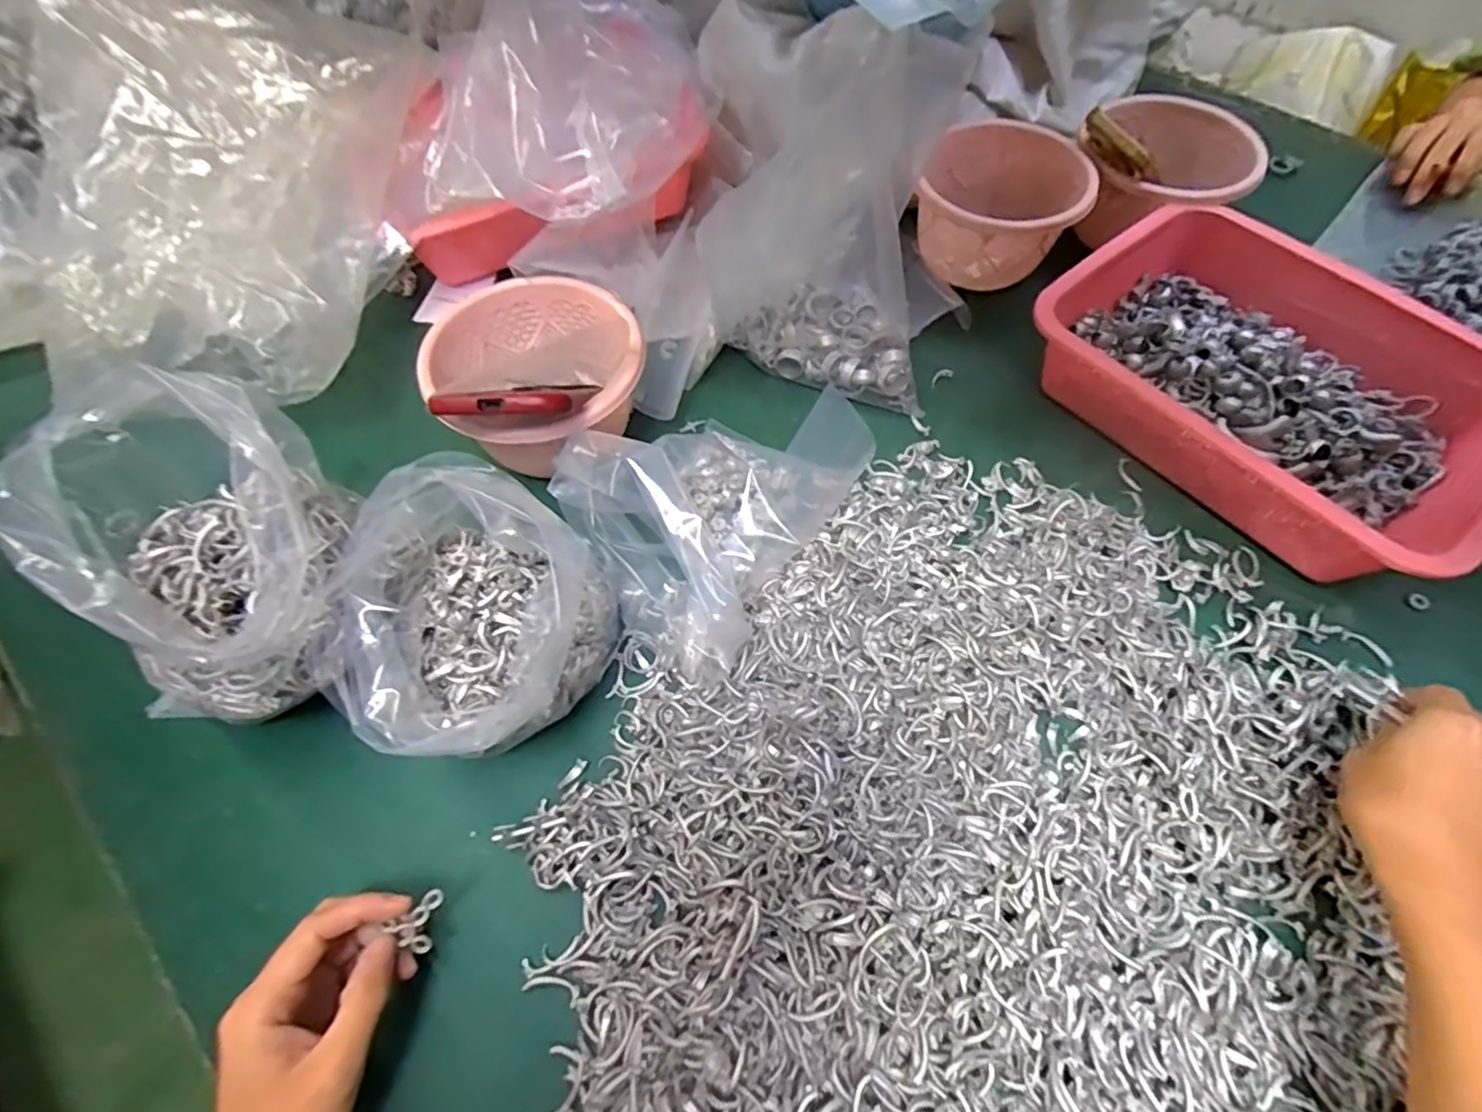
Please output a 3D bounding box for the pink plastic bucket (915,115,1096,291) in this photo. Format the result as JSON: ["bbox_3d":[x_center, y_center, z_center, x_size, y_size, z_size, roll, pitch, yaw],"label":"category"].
[{"bbox_3d":[0.224,-0.307,0.572,0.136,0.081,0.146,-1,60,1],"label":"pink plastic bucket"}]

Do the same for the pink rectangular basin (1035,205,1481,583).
[{"bbox_3d":[0.394,-0.128,0.485,0.213,0.077,0.299,-36,66,-18],"label":"pink rectangular basin"}]

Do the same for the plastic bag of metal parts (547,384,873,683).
[{"bbox_3d":[-0.017,-0.043,0.412,0.141,0.122,0.189,30,65,17],"label":"plastic bag of metal parts"}]

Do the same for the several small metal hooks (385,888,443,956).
[{"bbox_3d":[-0.157,0.181,0.322,0.028,0.026,0.004,-46,25,-14],"label":"several small metal hooks"}]

